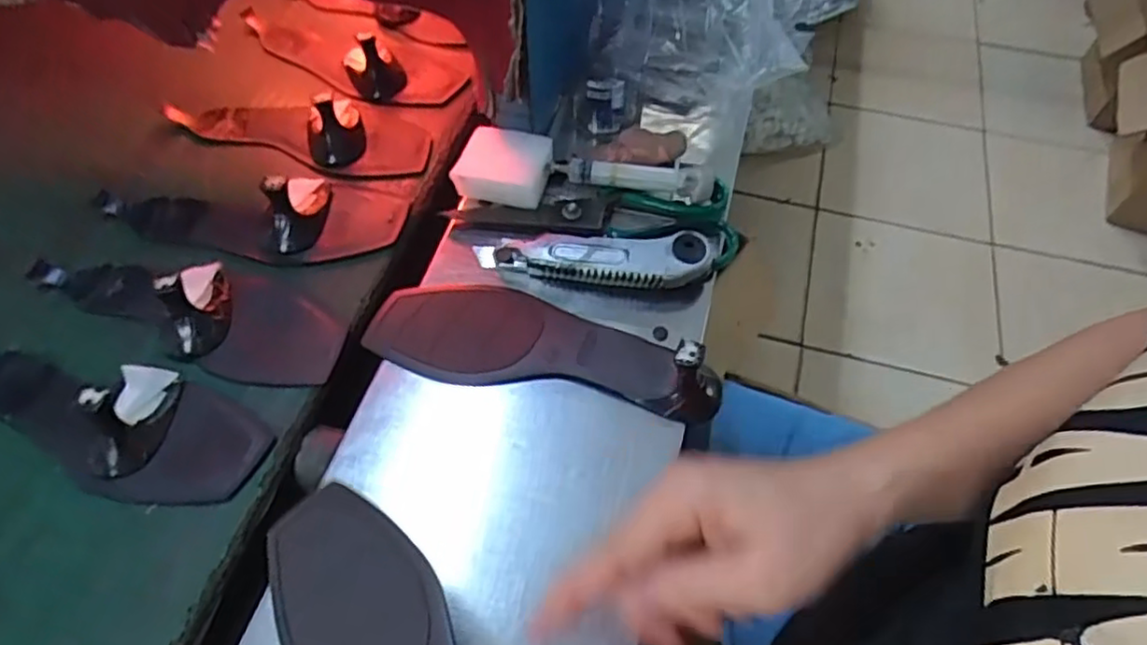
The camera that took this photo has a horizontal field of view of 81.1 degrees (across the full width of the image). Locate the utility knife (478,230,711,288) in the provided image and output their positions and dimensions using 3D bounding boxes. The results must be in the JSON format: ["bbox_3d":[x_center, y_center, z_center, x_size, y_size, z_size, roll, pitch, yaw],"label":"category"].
[{"bbox_3d":[0.012,-0.045,0.459,0.159,0.017,0.032,3,57,1],"label":"utility knife"}]

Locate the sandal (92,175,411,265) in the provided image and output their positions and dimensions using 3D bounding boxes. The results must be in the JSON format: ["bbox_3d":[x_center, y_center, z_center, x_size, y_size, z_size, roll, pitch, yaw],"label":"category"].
[{"bbox_3d":[-0.245,-0.093,0.507,0.230,0.043,0.092,3,57,0],"label":"sandal"}]

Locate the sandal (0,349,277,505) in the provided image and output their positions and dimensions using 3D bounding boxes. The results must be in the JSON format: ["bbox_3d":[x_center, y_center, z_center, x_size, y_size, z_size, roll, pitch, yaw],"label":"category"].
[{"bbox_3d":[-0.304,0.047,0.416,0.225,0.048,0.078,22,59,14],"label":"sandal"}]

